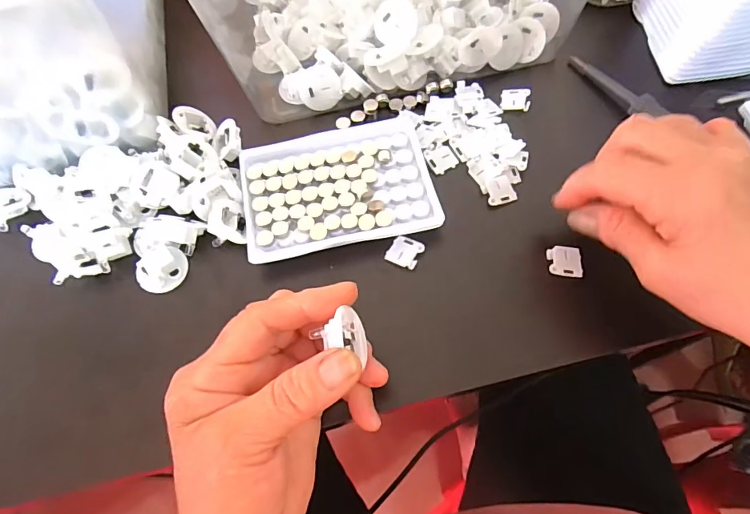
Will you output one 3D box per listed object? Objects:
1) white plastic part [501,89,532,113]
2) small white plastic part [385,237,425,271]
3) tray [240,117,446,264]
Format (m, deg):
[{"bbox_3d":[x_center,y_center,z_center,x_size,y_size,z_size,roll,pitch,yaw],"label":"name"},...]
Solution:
[{"bbox_3d":[0.110,-0.123,0.352,0.021,0.005,0.020,6,64,7],"label":"white plastic part"},{"bbox_3d":[0.020,-0.003,0.298,0.021,0.005,0.019,24,68,14],"label":"small white plastic part"},{"bbox_3d":[-0.026,-0.053,0.319,0.130,0.011,0.101,-13,64,-3],"label":"tray"}]

